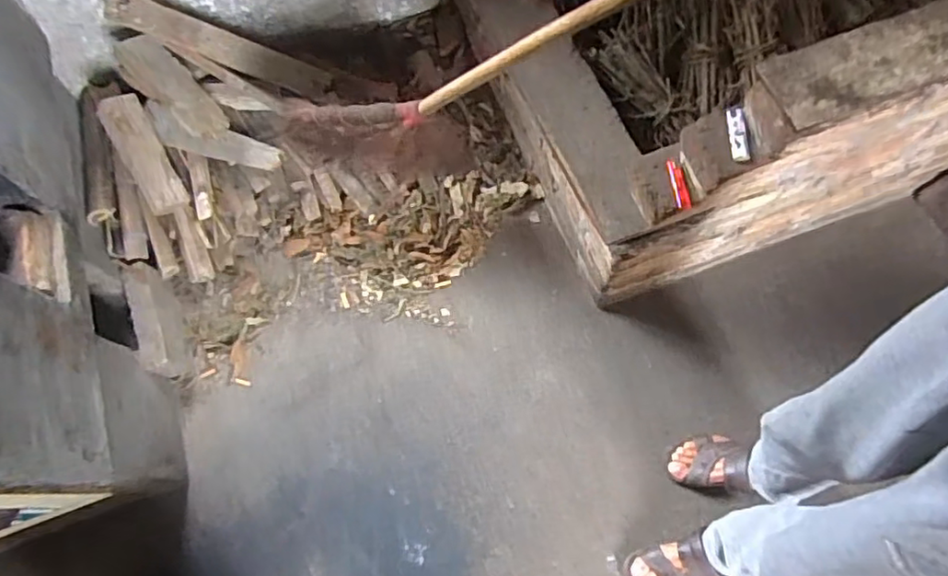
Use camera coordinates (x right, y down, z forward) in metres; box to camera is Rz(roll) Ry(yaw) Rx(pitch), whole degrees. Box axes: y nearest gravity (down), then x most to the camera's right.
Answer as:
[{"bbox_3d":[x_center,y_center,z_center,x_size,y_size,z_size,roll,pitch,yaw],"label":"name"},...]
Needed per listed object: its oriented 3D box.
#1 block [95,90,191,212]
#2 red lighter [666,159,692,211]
[{"bbox_3d":[-0.699,-0.279,1.303,0.088,0.050,0.252,-27,95,-5],"label":"block"},{"bbox_3d":[0.320,-0.164,0.967,0.024,0.016,0.084,-7,70,1],"label":"red lighter"}]

